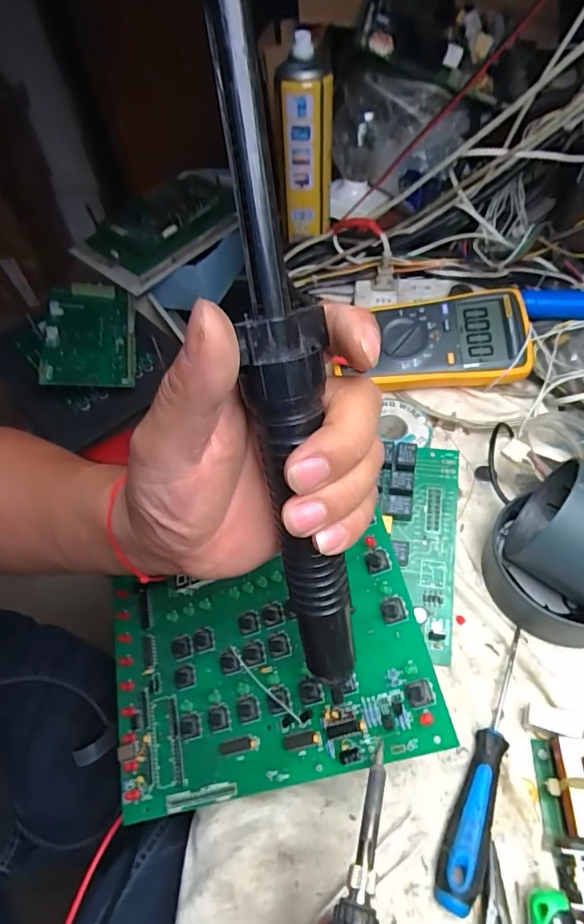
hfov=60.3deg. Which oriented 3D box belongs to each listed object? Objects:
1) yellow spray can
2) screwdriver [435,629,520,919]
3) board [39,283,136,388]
[{"bbox_3d":[0.017,-0.367,0.592,0.059,0.197,0.064,-1,54,4],"label":"yellow spray can"},{"bbox_3d":[0.118,0.177,0.304,0.023,0.019,0.157,20,58,18],"label":"screwdriver"},{"bbox_3d":[-0.287,-0.184,0.710,0.115,0.016,0.199,-3,61,-15],"label":"board"}]

